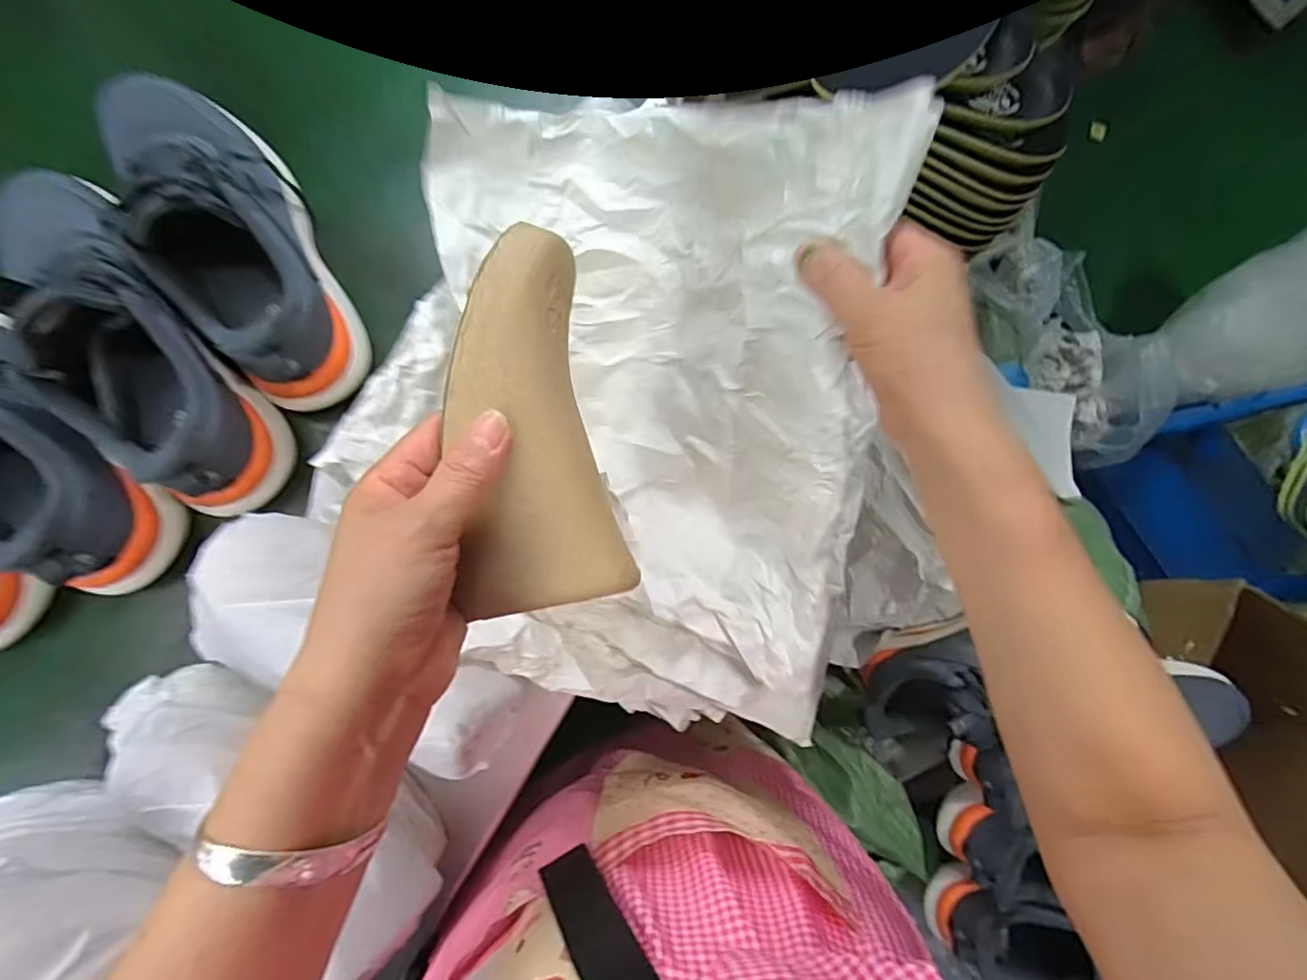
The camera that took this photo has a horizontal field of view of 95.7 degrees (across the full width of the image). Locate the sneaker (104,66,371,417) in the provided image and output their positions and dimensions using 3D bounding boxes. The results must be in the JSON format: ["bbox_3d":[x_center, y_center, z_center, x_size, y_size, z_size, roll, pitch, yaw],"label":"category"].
[{"bbox_3d":[-0.326,-0.195,0.457,0.101,0.124,0.278,-25,87,-9],"label":"sneaker"}]

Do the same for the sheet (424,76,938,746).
[{"bbox_3d":[-0.001,-0.053,0.356,0.233,0.198,0.398,-5,84,-7],"label":"sheet"}]

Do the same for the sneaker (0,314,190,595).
[{"bbox_3d":[-0.475,-0.047,0.411,0.117,0.129,0.267,-42,90,-9],"label":"sneaker"}]

